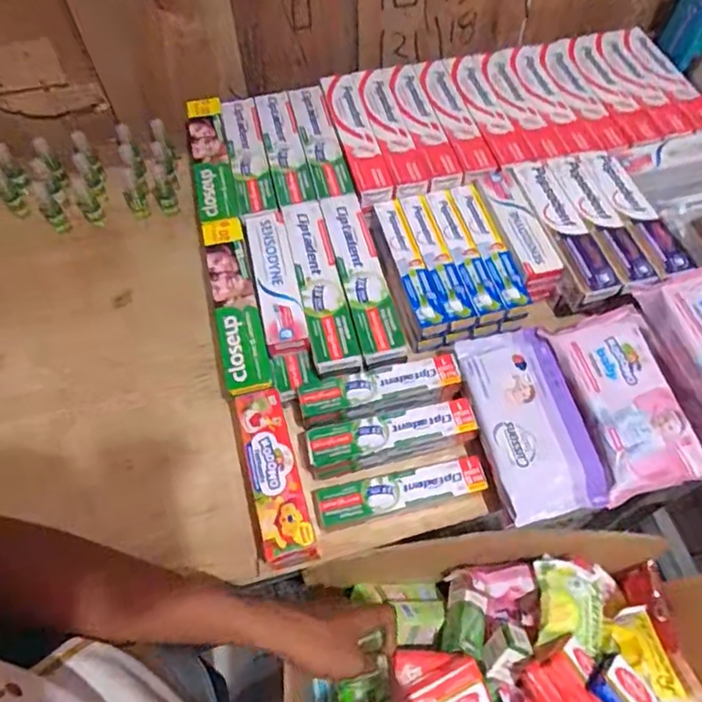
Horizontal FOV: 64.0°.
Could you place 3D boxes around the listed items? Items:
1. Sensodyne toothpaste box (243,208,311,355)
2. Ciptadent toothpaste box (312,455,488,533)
[{"bbox_3d":[-0.086,-0.081,0.639,0.048,0.026,0.180,-12,62,-6],"label":"Sensodyne toothpaste box"},{"bbox_3d":[0.048,0.141,0.561,0.165,0.027,0.038,-12,62,-5],"label":"Ciptadent toothpaste box"}]

